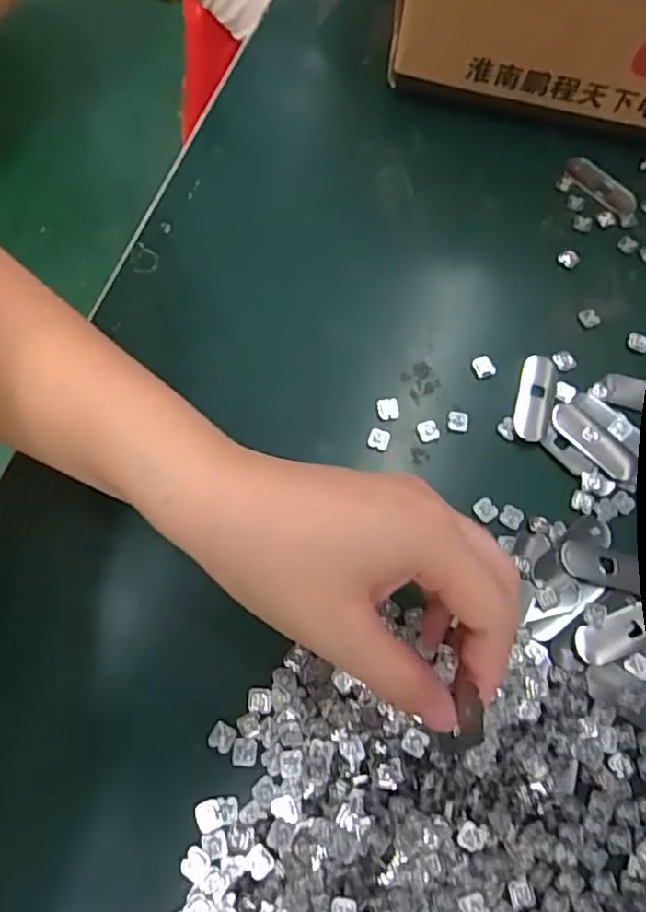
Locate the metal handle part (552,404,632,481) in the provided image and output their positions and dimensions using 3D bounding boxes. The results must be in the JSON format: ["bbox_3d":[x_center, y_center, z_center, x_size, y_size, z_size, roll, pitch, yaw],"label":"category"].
[{"bbox_3d":[0.138,-0.007,0.323,0.014,0.004,0.048,-39,75,-15],"label":"metal handle part"}]

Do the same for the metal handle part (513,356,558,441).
[{"bbox_3d":[0.112,-0.031,0.332,0.019,0.004,0.050,15,69,4],"label":"metal handle part"}]

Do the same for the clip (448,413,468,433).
[{"bbox_3d":[0.070,-0.018,0.326,0.010,0.004,0.011,9,69,2],"label":"clip"}]

